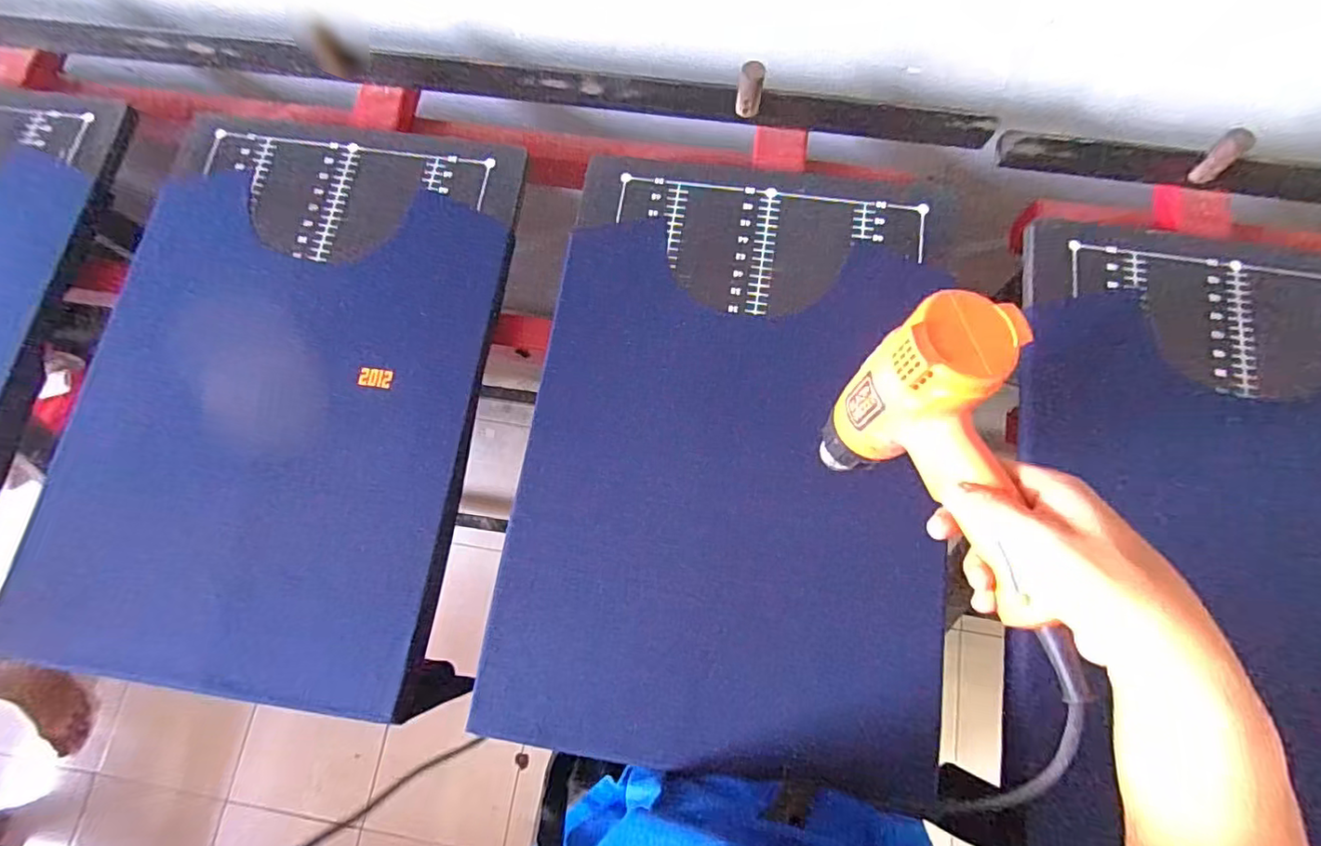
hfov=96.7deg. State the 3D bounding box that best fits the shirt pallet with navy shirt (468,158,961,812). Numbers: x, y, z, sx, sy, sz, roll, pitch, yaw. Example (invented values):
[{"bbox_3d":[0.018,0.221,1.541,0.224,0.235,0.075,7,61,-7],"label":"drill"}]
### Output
[{"bbox_3d":[0.071,0.009,0.559,0.383,0.024,0.578,8,74,3],"label":"shirt pallet with navy shirt"}]

